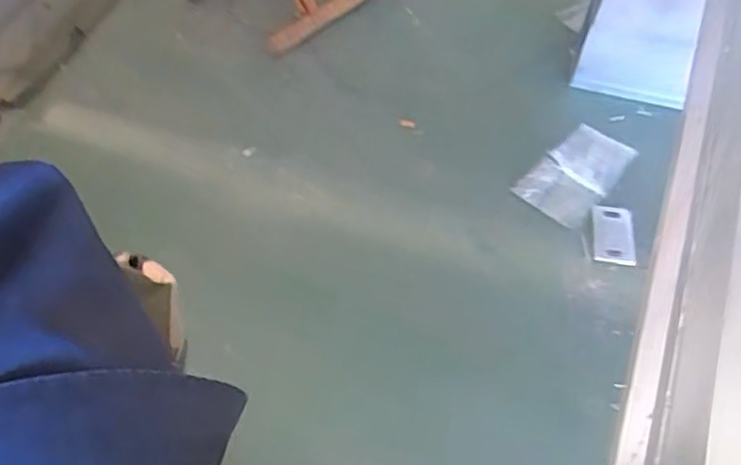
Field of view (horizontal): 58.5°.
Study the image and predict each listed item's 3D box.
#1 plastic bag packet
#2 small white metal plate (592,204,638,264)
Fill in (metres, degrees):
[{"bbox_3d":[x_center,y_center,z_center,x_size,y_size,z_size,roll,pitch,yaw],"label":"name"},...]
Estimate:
[{"bbox_3d":[0.302,-0.090,0.970,0.103,0.029,0.185,37,62,21],"label":"plastic bag packet"},{"bbox_3d":[0.333,0.003,0.908,0.057,0.011,0.091,7,56,3],"label":"small white metal plate"}]

